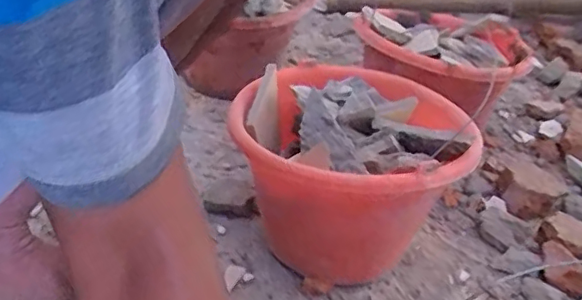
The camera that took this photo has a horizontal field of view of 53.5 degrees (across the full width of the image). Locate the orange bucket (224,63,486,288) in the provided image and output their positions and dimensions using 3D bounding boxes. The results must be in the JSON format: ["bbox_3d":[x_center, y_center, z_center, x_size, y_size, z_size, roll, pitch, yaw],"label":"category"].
[{"bbox_3d":[0.061,0.036,0.625,0.225,0.188,0.226,5,36,-4],"label":"orange bucket"}]

